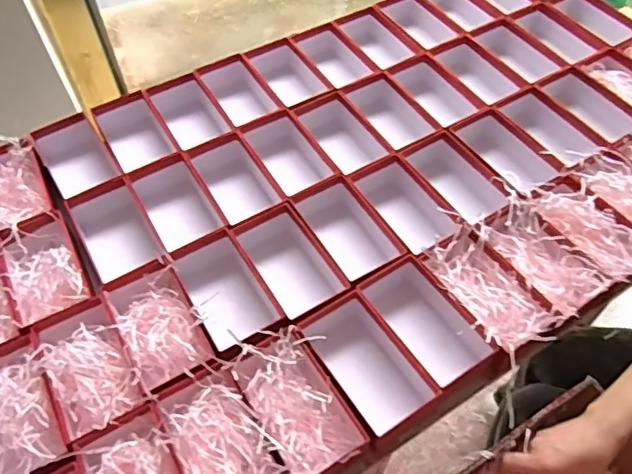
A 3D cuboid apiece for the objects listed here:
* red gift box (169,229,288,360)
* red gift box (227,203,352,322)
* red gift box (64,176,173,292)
[{"bbox_3d":[-0.114,0.081,0.737,0.093,0.089,0.183,-27,58,-16],"label":"red gift box"},{"bbox_3d":[-0.032,0.048,0.752,0.097,0.079,0.165,-29,58,-17],"label":"red gift box"},{"bbox_3d":[-0.269,0.014,0.793,0.093,0.085,0.172,-26,58,-16],"label":"red gift box"}]

